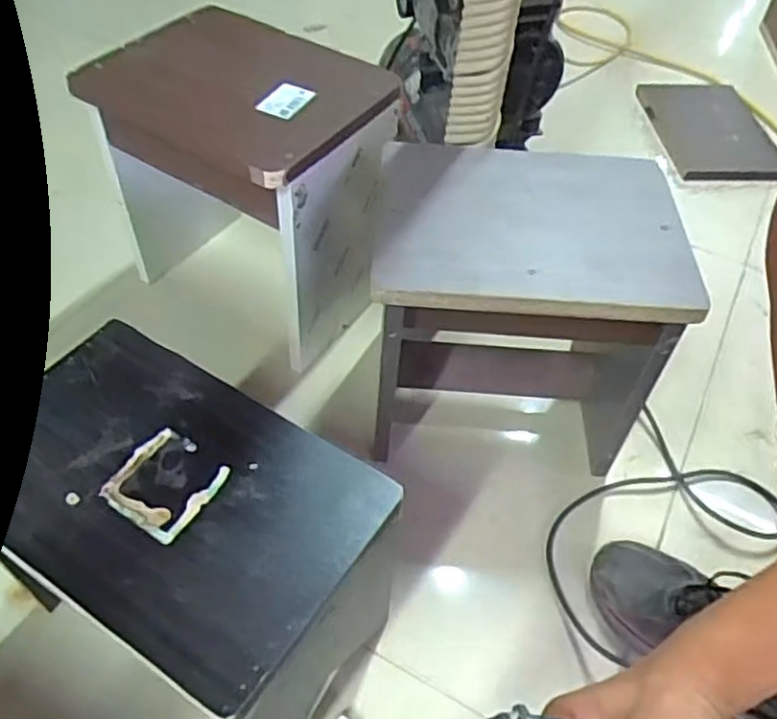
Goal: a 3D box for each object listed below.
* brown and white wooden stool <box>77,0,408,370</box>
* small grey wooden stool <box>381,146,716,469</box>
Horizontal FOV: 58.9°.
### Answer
[{"bbox_3d":[-0.168,-0.213,0.860,0.307,0.298,0.241,29,55,20],"label":"brown and white wooden stool"},{"bbox_3d":[0.136,-0.052,0.751,0.292,0.271,0.224,4,50,0],"label":"small grey wooden stool"}]

